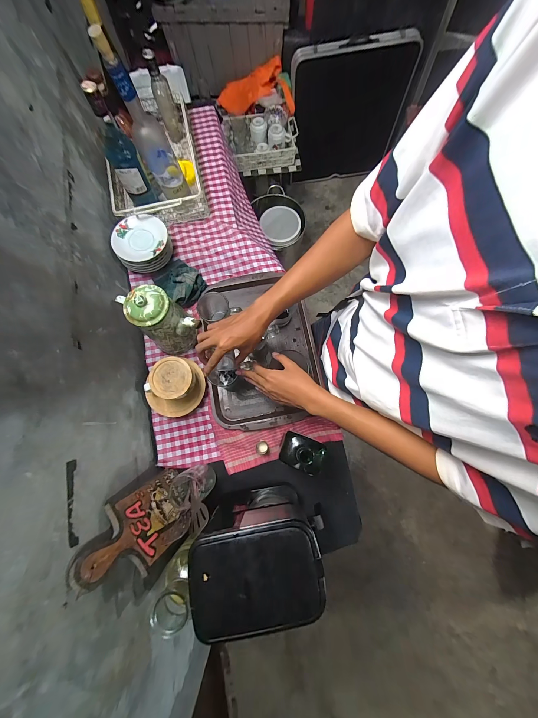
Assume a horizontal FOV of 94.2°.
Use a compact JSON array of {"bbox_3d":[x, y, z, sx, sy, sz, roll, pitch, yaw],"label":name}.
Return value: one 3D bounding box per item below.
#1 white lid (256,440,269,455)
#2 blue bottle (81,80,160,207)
[{"bbox_3d":[-0.017,0.230,0.651,0.032,0.010,0.034,0,77,1],"label":"white lid"},{"bbox_3d":[-0.371,-0.508,0.642,0.074,0.305,0.080,-32,78,-6],"label":"blue bottle"}]

